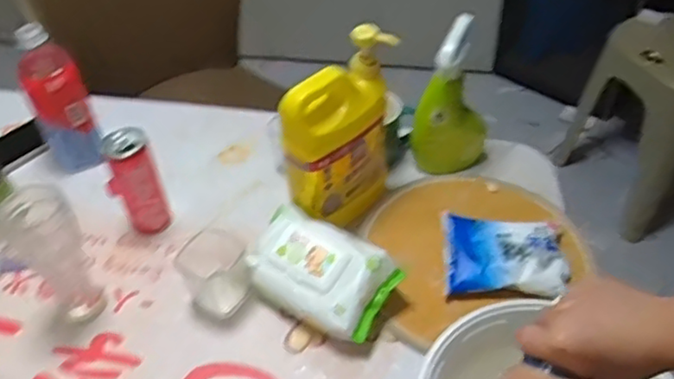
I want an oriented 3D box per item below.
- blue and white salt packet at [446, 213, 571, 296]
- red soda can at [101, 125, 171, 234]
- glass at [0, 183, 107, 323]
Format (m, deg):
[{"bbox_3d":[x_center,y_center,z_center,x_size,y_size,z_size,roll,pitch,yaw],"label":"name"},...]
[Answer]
[{"bbox_3d":[0.203,0.077,0.776,0.142,0.019,0.106,2,46,6],"label":"blue and white salt packet"},{"bbox_3d":[-0.260,-0.008,0.835,0.060,0.138,0.047,-21,48,-17],"label":"red soda can"},{"bbox_3d":[-0.322,0.075,0.742,0.072,0.163,0.075,-33,52,-26],"label":"glass"}]

